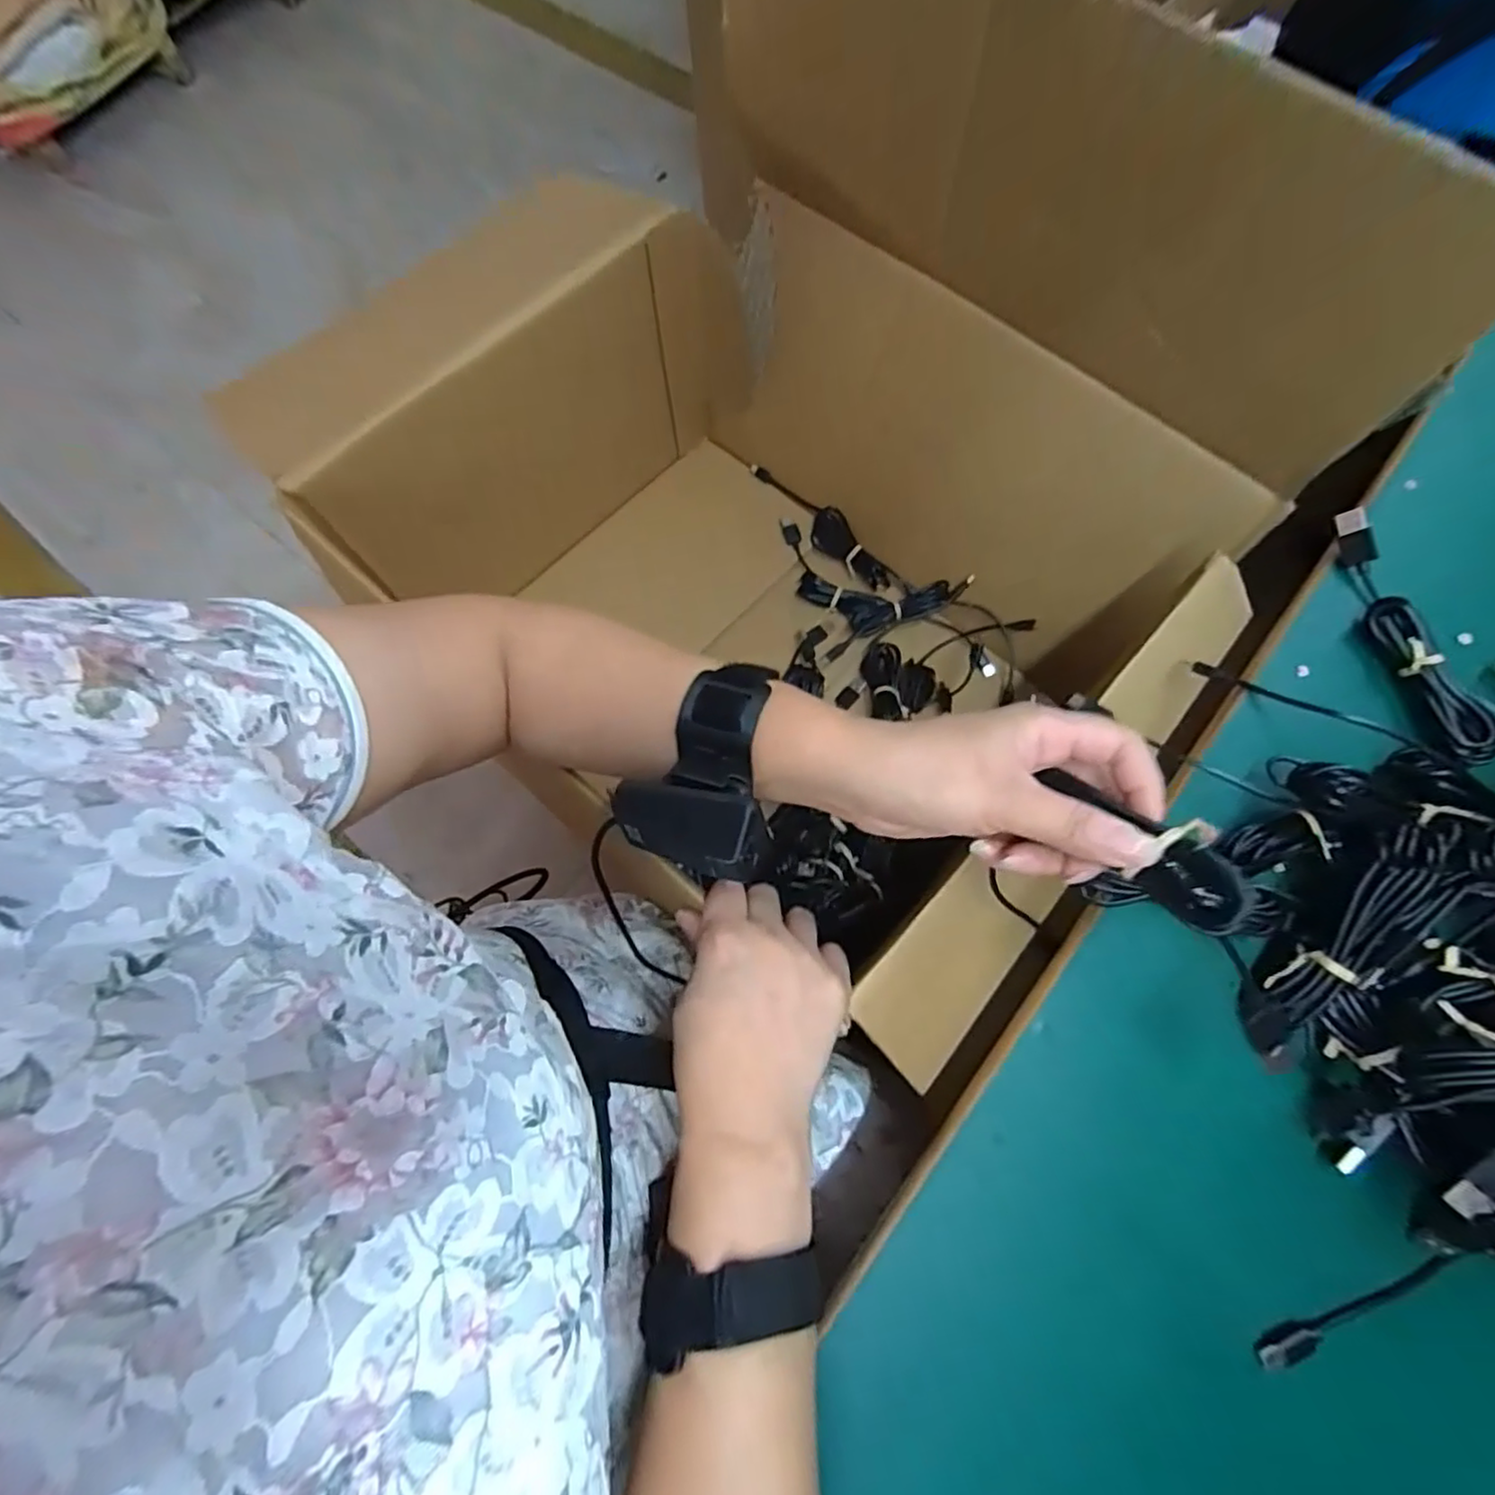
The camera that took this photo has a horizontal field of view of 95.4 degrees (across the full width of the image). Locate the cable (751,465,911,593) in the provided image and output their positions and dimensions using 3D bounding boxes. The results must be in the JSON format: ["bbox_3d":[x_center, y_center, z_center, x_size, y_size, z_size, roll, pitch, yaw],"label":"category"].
[{"bbox_3d":[0.076,-0.216,0.673,0.032,0.027,0.199,-42,79,-11],"label":"cable"}]

